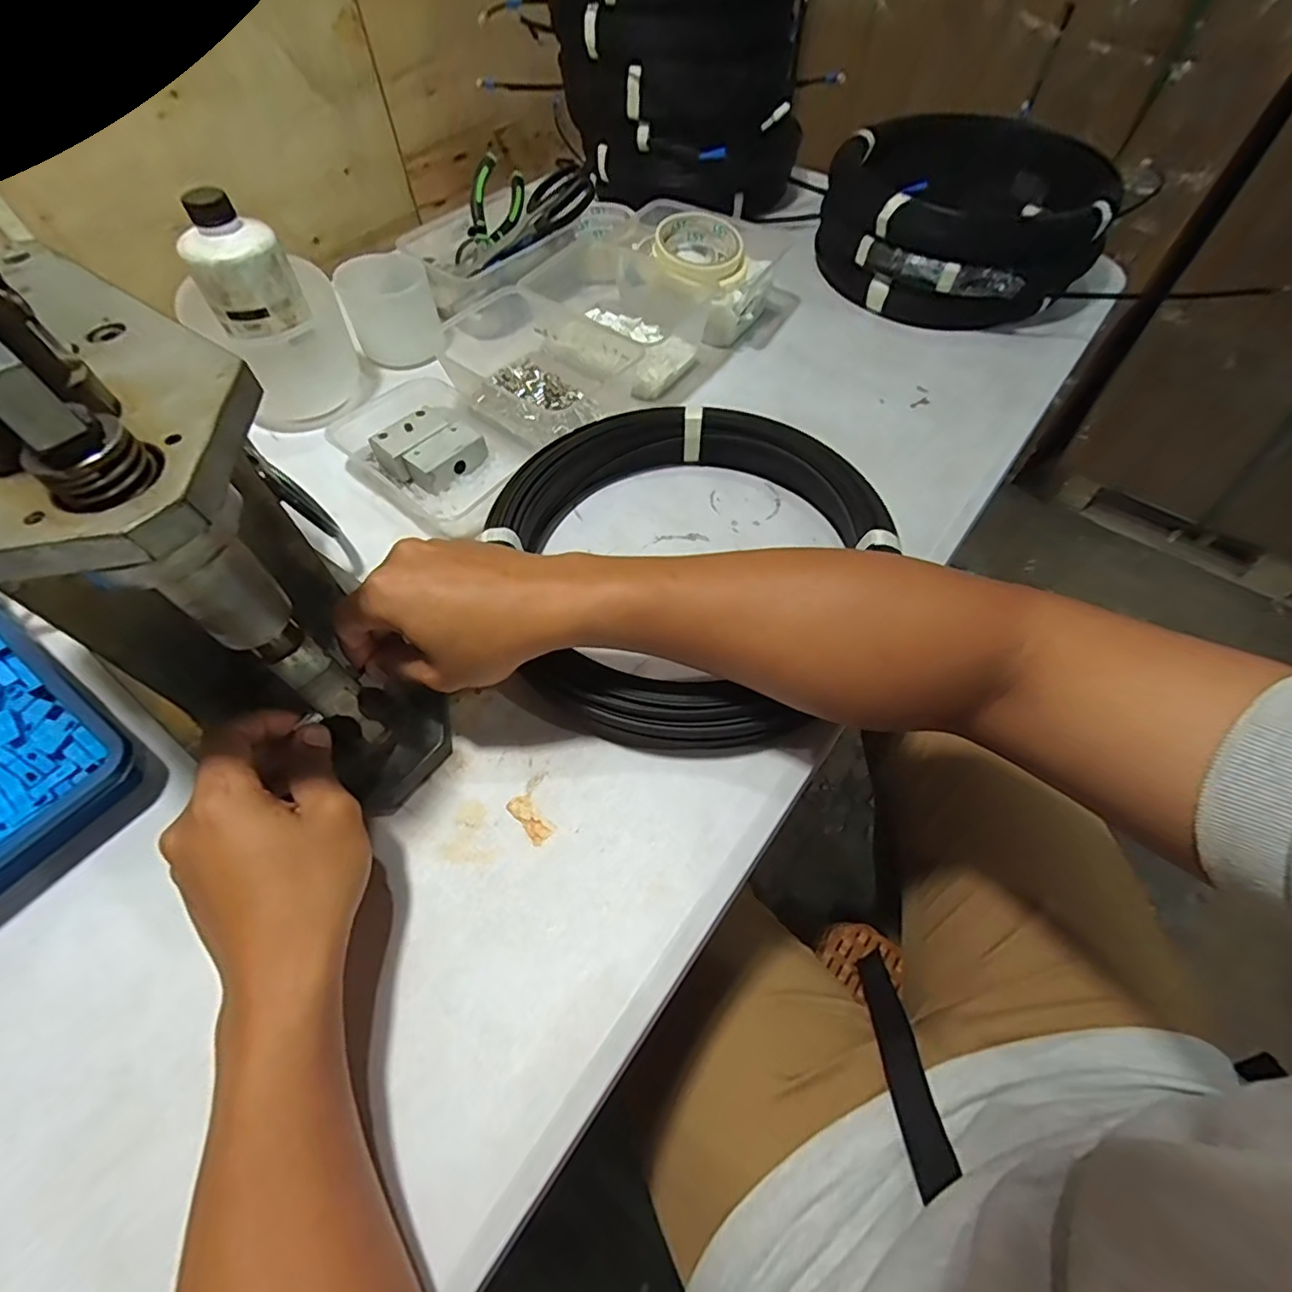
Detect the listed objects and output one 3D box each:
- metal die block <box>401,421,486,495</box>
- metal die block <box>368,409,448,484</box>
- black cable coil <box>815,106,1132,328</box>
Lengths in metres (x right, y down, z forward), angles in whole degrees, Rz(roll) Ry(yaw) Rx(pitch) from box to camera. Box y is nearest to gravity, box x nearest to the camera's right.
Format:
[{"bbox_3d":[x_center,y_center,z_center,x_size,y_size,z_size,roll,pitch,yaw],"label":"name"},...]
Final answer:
[{"bbox_3d":[-0.174,-0.165,0.507,0.037,0.029,0.063,35,64,21],"label":"metal die block"},{"bbox_3d":[-0.208,-0.179,0.514,0.034,0.034,0.064,32,63,19],"label":"metal die block"},{"bbox_3d":[0.365,-0.496,0.668,0.286,0.116,0.322,25,61,16],"label":"black cable coil"}]

